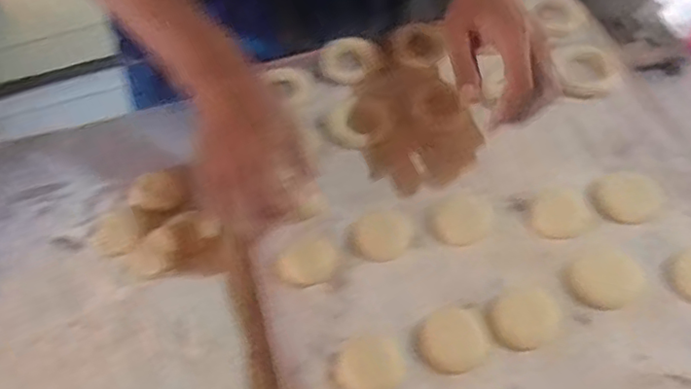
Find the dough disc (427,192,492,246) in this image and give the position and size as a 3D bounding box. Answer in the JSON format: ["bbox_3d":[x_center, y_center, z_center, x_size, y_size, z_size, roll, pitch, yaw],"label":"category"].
[{"bbox_3d":[0.104,0.021,0.537,0.058,0.005,0.050,-32,58,-17],"label":"dough disc"}]

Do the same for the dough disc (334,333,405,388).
[{"bbox_3d":[0.018,0.129,0.457,0.049,0.006,0.047,-2,54,3],"label":"dough disc"}]

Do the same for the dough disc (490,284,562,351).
[{"bbox_3d":[0.140,0.096,0.474,0.054,0.004,0.049,-23,56,-12],"label":"dough disc"}]

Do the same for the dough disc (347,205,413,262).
[{"bbox_3d":[0.033,0.035,0.530,0.048,0.013,0.052,-2,54,3],"label":"dough disc"}]

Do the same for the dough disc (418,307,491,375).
[{"bbox_3d":[0.083,0.111,0.462,0.052,0.005,0.048,-2,54,3],"label":"dough disc"}]

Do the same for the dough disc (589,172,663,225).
[{"bbox_3d":[0.246,0.002,0.527,0.057,0.007,0.053,-2,54,3],"label":"dough disc"}]

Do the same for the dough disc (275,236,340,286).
[{"bbox_3d":[-0.032,0.059,0.519,0.051,0.008,0.041,-26,56,-14],"label":"dough disc"}]

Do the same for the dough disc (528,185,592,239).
[{"bbox_3d":[0.190,0.015,0.533,0.049,0.004,0.054,16,57,15],"label":"dough disc"}]

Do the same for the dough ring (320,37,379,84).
[{"bbox_3d":[0.003,-0.144,0.654,0.059,0.009,0.065,15,57,15],"label":"dough ring"}]

